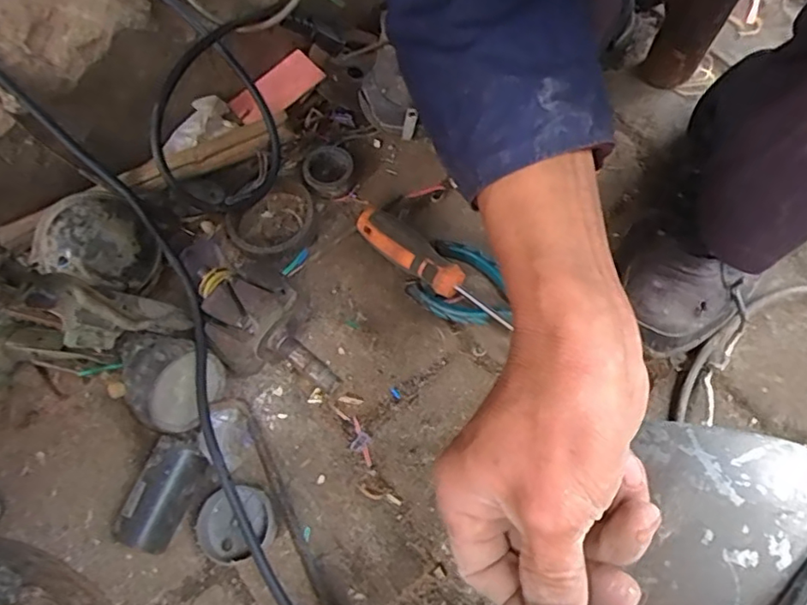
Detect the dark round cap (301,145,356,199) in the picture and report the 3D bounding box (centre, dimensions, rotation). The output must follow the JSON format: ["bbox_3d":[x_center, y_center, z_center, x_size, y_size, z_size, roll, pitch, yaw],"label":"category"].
[{"bbox_3d":[-0.069,-0.120,0.530,0.043,0.027,0.043,-1,68,2],"label":"dark round cap"}]

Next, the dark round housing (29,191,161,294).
[{"bbox_3d":[-0.235,-0.039,0.454,0.066,0.075,0.079,35,75,17],"label":"dark round housing"}]

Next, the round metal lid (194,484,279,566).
[{"bbox_3d":[-0.122,0.163,0.422,0.054,0.017,0.050,-1,68,2],"label":"round metal lid"}]

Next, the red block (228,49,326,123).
[{"bbox_3d":[-0.125,-0.208,0.560,0.090,0.014,0.043,-40,72,-13],"label":"red block"}]

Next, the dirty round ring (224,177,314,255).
[{"bbox_3d":[-0.117,-0.077,0.510,0.080,0.023,0.078,-1,68,2],"label":"dirty round ring"}]

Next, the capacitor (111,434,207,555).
[{"bbox_3d":[-0.177,0.143,0.428,0.042,0.044,0.077,20,70,10],"label":"capacitor"}]

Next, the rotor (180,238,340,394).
[{"bbox_3d":[-0.107,0.021,0.449,0.146,0.079,0.077,28,72,13],"label":"rotor"}]

